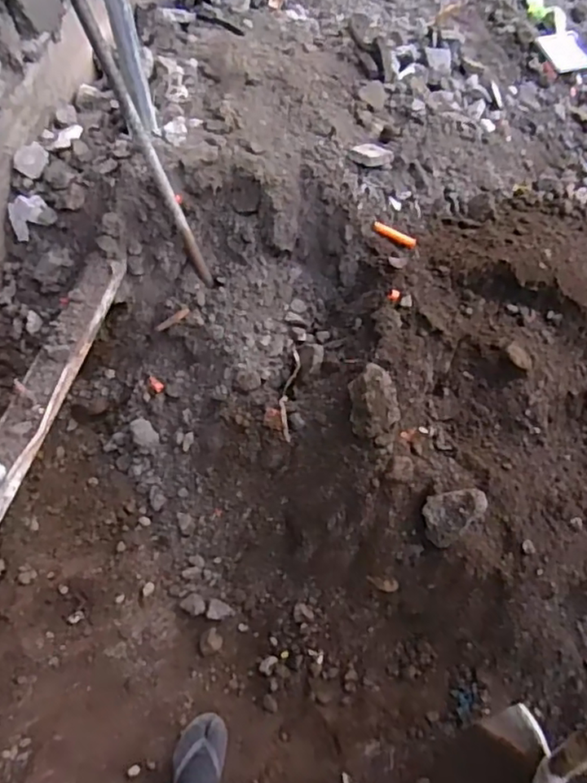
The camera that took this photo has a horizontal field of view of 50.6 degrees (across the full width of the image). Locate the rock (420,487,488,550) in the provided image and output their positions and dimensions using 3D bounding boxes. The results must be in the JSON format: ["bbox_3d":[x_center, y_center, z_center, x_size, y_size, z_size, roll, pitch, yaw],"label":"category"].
[{"bbox_3d":[0.304,0.229,1.194,0.126,0.060,0.088,-36,64,-19],"label":"rock"}]

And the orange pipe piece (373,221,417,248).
[{"bbox_3d":[0.233,-0.360,1.430,0.109,0.014,0.025,28,63,18],"label":"orange pipe piece"}]

